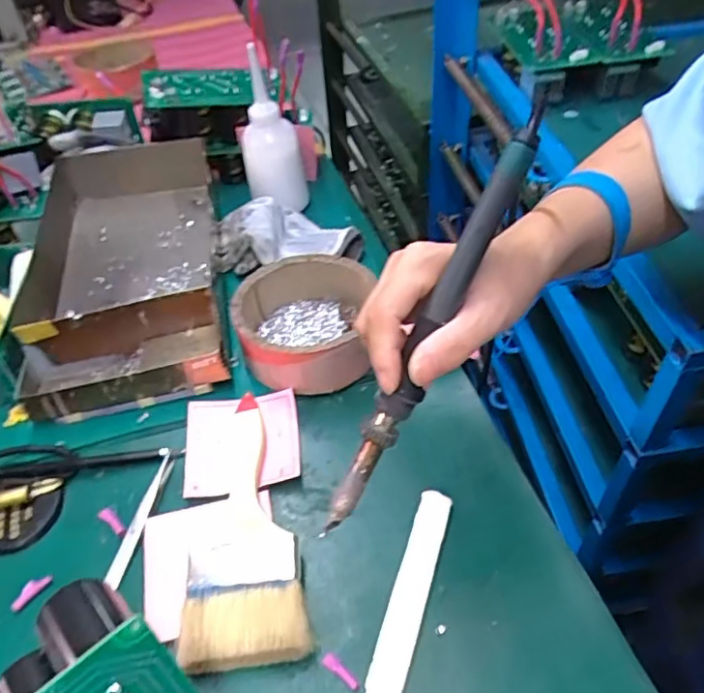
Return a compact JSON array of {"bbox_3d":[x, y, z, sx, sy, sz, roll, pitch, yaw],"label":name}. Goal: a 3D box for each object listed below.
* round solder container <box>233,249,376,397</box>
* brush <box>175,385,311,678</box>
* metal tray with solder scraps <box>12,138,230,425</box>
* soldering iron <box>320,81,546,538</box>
[{"bbox_3d":[-0.038,-0.022,0.514,0.119,0.049,0.121,-2,47,3],"label":"round solder container"},{"bbox_3d":[-0.080,0.115,0.409,0.071,0.025,0.195,-12,47,-6],"label":"brush"},{"bbox_3d":[-0.220,-0.087,0.579,0.178,0.061,0.336,-11,47,-6],"label":"metal tray with solder scraps"},{"bbox_3d":[0.036,-0.007,0.277,0.017,0.229,0.018,31,13,29],"label":"soldering iron"}]

